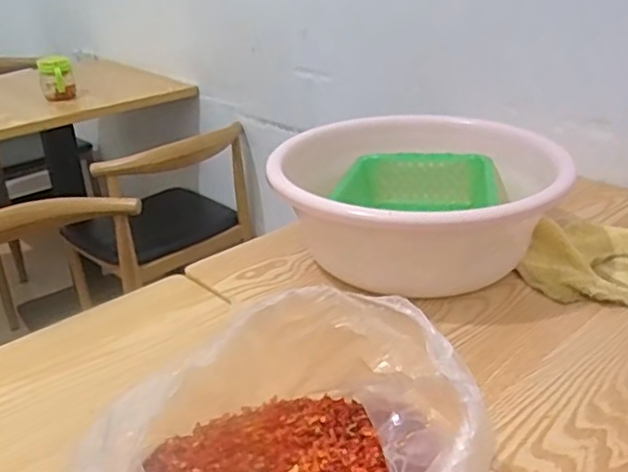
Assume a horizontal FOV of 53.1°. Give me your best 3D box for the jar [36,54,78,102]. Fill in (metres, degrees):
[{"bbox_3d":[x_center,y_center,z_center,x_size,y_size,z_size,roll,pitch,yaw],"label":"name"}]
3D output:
[{"bbox_3d":[-0.673,-0.413,1.649,0.085,0.119,0.096,-12,27,-18],"label":"jar"}]

